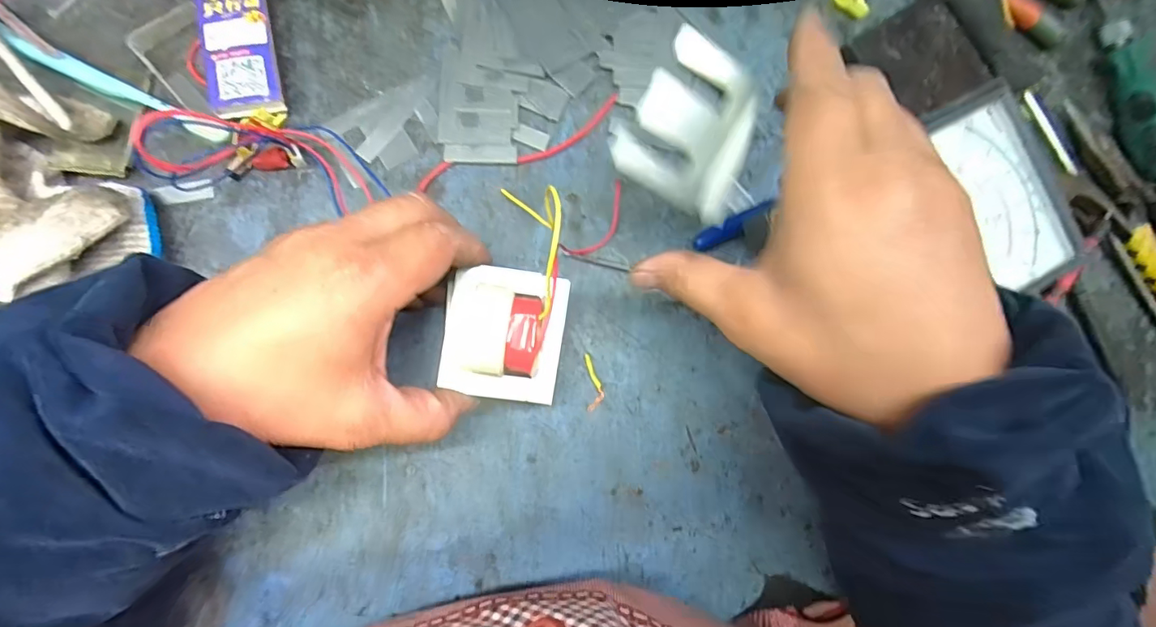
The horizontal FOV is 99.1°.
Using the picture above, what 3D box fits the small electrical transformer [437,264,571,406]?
[{"bbox_3d":[-0.037,0.009,0.245,0.060,0.030,0.066,8,83,-5],"label":"small electrical transformer"}]

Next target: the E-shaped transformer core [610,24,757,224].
[{"bbox_3d":[0.055,-0.090,0.233,0.059,0.019,0.068,27,82,-3],"label":"E-shaped transformer core"}]

